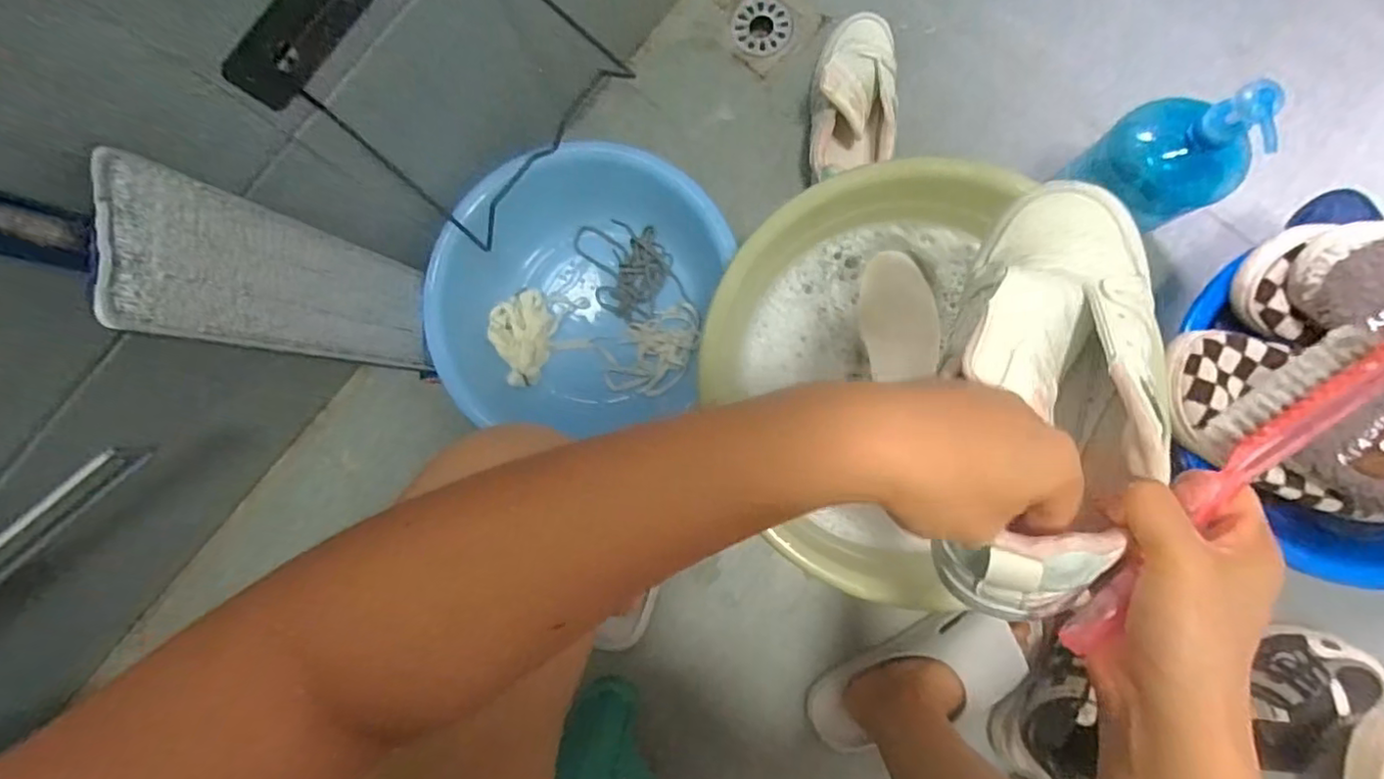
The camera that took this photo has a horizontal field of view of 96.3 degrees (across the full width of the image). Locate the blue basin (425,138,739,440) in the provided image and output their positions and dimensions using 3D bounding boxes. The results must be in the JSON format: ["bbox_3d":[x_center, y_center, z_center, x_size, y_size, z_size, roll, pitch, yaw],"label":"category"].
[{"bbox_3d":[-0.123,-0.123,0.707,0.291,0.111,0.346,14,87,5],"label":"blue basin"}]

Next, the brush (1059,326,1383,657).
[{"bbox_3d":[0.236,0.050,0.277,0.039,0.022,0.184,41,95,6],"label":"brush"}]

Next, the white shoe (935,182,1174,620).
[{"bbox_3d":[0.176,-0.009,0.317,0.091,0.079,0.224,14,67,5],"label":"white shoe"}]

